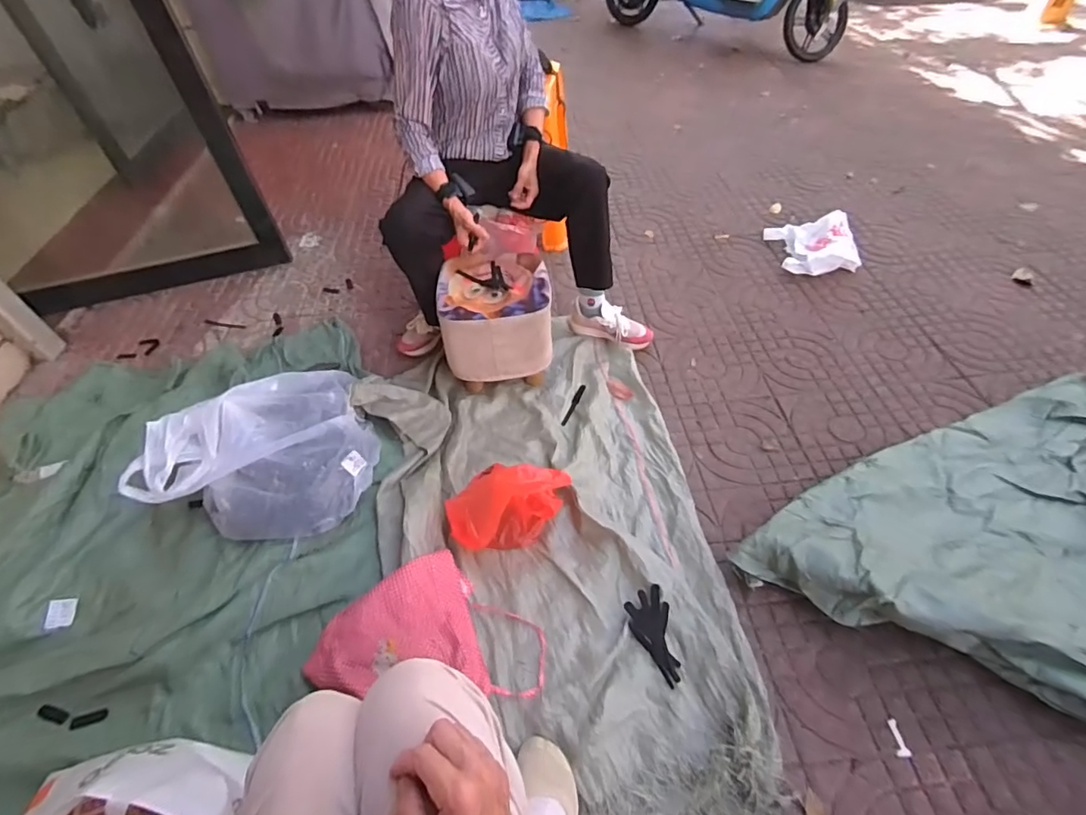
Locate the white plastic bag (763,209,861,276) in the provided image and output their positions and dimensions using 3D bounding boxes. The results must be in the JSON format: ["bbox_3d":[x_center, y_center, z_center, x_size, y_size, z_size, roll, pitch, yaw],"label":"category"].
[{"bbox_3d":[0.839,-0.512,1.606,0.216,0.089,0.252,-9,49,-2],"label":"white plastic bag"}]

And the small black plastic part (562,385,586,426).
[{"bbox_3d":[0.075,-0.006,1.267,0.019,0.007,0.133,19,54,16],"label":"small black plastic part"}]

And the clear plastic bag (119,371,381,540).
[{"bbox_3d":[-0.567,0.077,1.093,0.389,0.181,0.360,5,50,10],"label":"clear plastic bag"}]

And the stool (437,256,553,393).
[{"bbox_3d":[-0.109,-0.202,1.280,0.254,0.241,0.251,-7,49,0],"label":"stool"}]

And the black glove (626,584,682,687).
[{"bbox_3d":[0.195,0.396,0.900,0.074,0.015,0.155,-8,51,-5],"label":"black glove"}]

